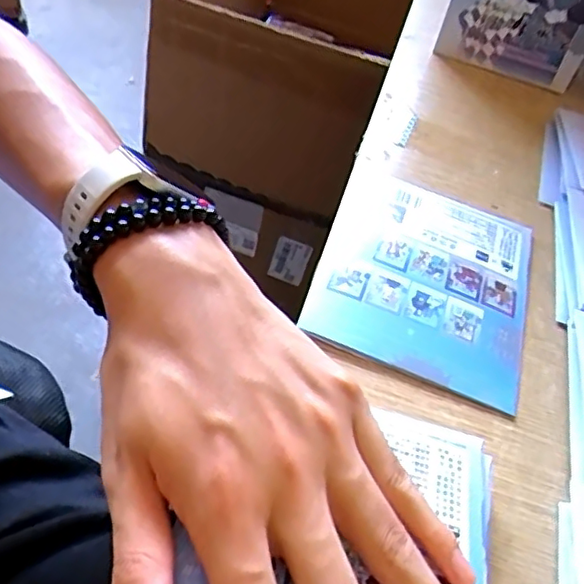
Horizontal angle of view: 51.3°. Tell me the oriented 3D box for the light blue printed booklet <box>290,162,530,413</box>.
[{"bbox_3d":[0.072,-0.010,0.329,0.109,0.012,0.142,17,48,9],"label":"light blue printed booklet"}]

